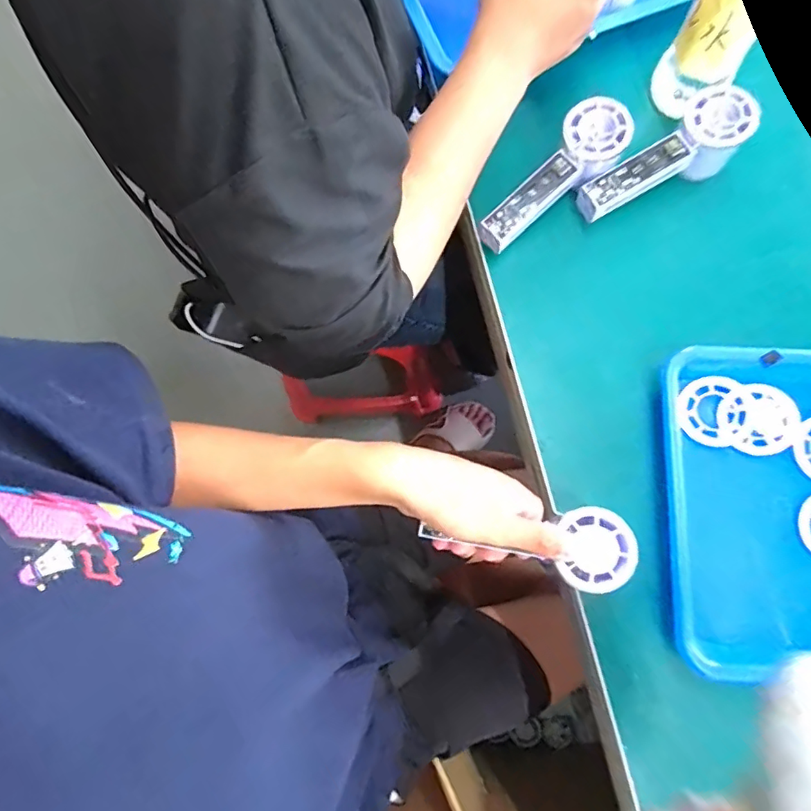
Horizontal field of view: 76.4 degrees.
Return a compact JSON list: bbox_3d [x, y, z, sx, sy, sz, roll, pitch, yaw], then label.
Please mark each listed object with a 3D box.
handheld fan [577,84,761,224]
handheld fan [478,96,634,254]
[{"bbox_3d":[0.229,-0.213,0.455,0.153,0.058,0.050,-33,79,-6],"label":"handheld fan"},{"bbox_3d":[0.129,-0.199,0.453,0.148,0.055,0.055,-41,80,-8],"label":"handheld fan"}]

